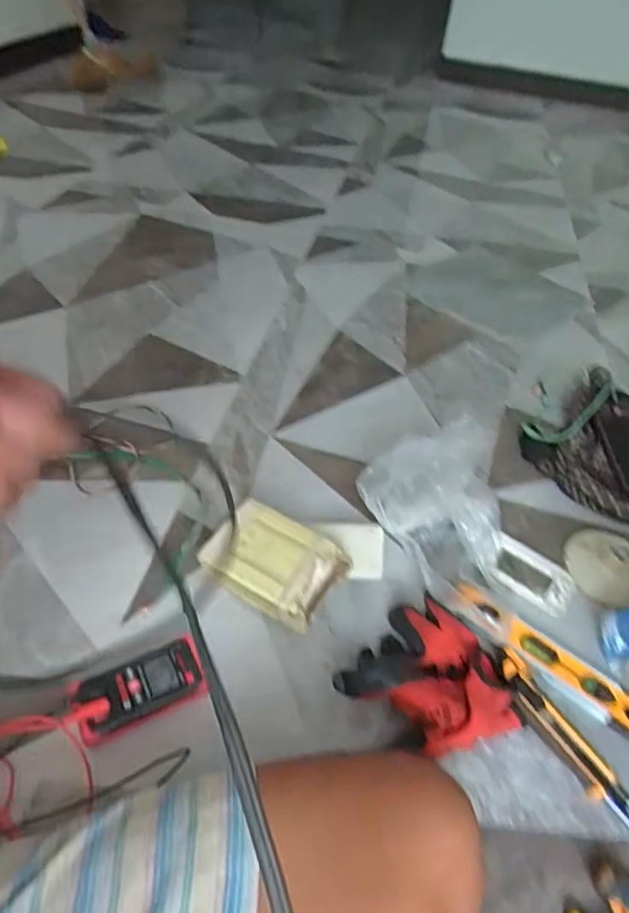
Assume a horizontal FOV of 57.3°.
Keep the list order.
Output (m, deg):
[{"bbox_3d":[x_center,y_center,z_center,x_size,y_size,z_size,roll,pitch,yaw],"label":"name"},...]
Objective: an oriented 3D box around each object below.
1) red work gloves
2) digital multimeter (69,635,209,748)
[{"bbox_3d":[0.121,0.221,0.559,0.158,0.052,0.140,32,49,23],"label":"red work gloves"},{"bbox_3d":[-0.163,0.221,0.545,0.119,0.040,0.063,-15,48,-22],"label":"digital multimeter"}]

